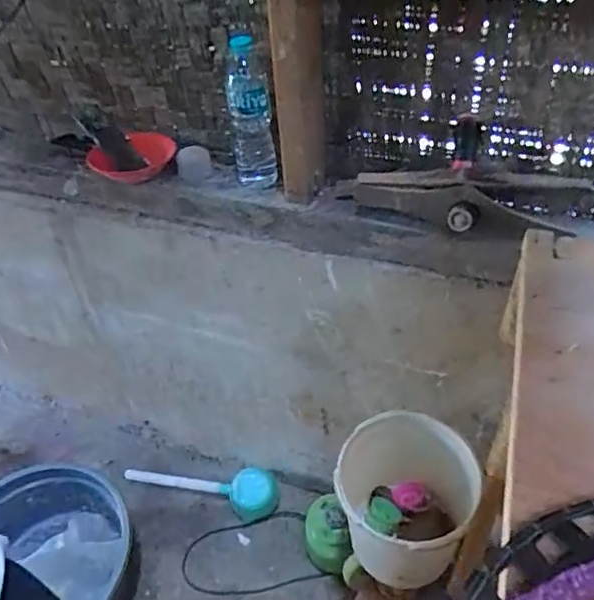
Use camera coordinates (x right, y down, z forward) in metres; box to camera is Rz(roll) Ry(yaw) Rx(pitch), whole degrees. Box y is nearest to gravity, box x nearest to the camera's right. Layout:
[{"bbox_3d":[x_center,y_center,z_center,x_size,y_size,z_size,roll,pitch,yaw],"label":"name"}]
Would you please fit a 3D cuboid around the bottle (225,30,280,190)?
[{"bbox_3d":[-0.076,-0.293,0.915,0.065,0.225,0.073,-9,44,-4],"label":"bottle"}]

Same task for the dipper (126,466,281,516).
[{"bbox_3d":[-0.226,0.453,1.375,0.363,0.093,0.095,4,44,9],"label":"dipper"}]

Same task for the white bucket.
[{"bbox_3d":[0.191,0.351,1.016,0.226,0.279,0.188,8,45,13],"label":"white bucket"}]

